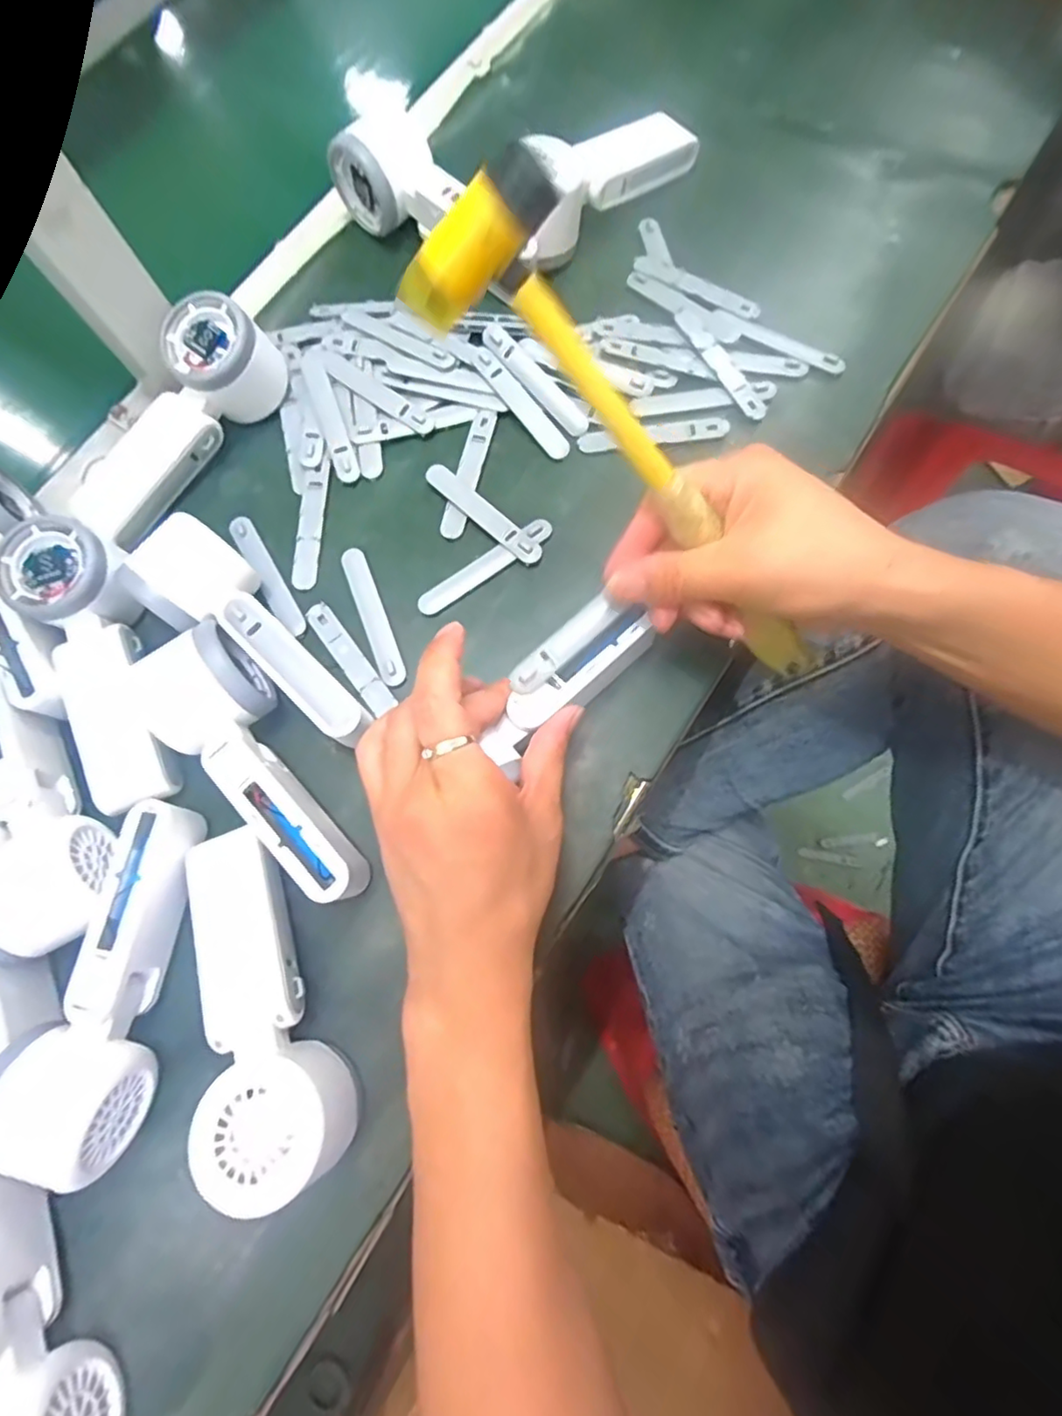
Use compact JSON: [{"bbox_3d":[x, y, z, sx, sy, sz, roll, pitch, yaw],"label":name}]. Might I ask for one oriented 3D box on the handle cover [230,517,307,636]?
[{"bbox_3d":[-0.164,-0.082,0.387,0.015,0.004,0.089,-31,74,-6],"label":"handle cover"}]

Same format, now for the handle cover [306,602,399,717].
[{"bbox_3d":[-0.108,-0.030,0.370,0.015,0.004,0.080,-37,75,-7],"label":"handle cover"}]

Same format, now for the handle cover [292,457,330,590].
[{"bbox_3d":[-0.140,-0.118,0.396,0.015,0.006,0.088,1,74,4],"label":"handle cover"}]

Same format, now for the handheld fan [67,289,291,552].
[{"bbox_3d":[-0.227,-0.181,0.402,0.053,0.051,0.162,37,90,9],"label":"handheld fan"}]

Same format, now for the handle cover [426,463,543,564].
[{"bbox_3d":[-0.030,-0.122,0.387,0.093,0.006,0.015,42,80,14],"label":"handle cover"}]

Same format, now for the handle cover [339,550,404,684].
[{"bbox_3d":[-0.097,-0.056,0.378,0.016,0.005,0.094,-21,73,-3],"label":"handle cover"}]

